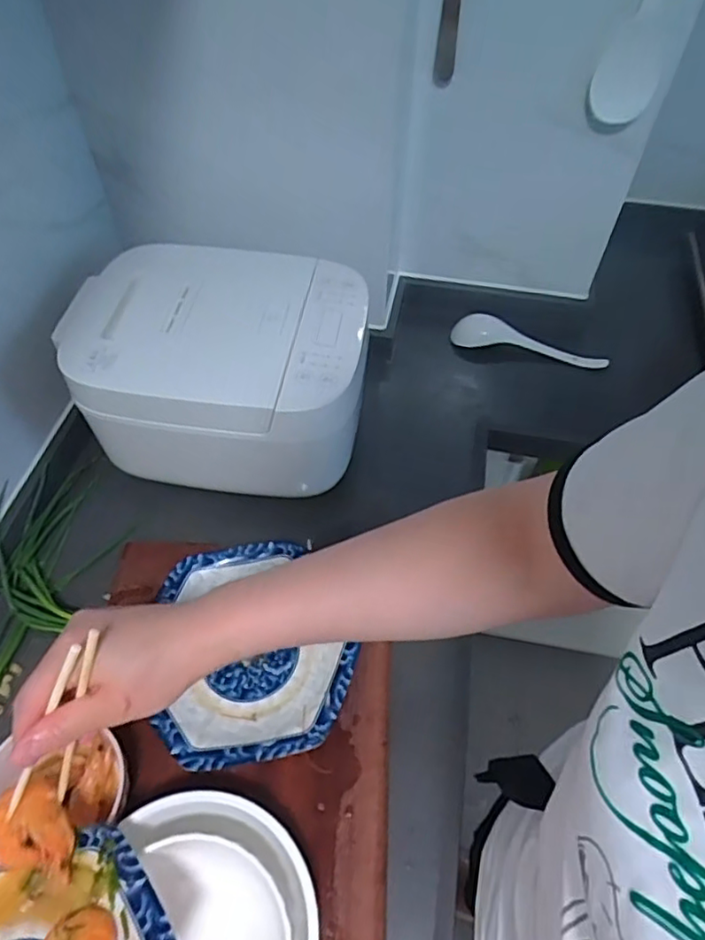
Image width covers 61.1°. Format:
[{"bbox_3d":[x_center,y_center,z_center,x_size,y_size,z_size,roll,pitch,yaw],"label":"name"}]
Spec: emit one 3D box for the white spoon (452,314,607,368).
[{"bbox_3d":[0.256,-0.184,0.871,0.223,0.043,0.049,10,55,6],"label":"white spoon"}]

